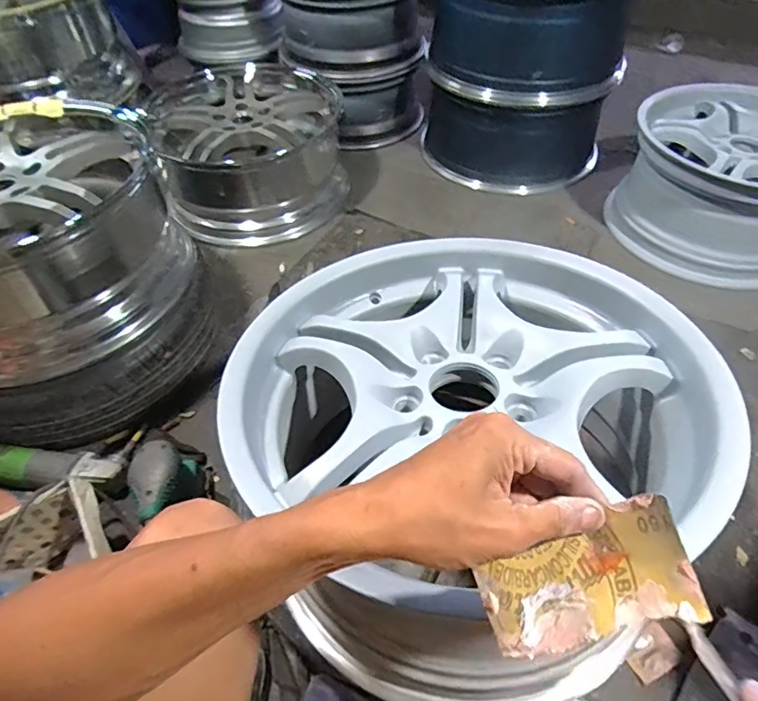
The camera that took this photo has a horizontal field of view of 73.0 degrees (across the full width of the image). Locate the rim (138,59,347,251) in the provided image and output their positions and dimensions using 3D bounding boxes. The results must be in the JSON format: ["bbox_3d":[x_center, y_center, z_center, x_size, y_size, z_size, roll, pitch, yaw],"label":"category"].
[{"bbox_3d":[-0.331,-0.506,1.338,0.482,0.288,0.435,29,57,23],"label":"rim"}]

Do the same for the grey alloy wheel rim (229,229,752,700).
[{"bbox_3d":[0.085,0.082,0.543,0.439,0.231,0.449,6,51,7],"label":"grey alloy wheel rim"}]

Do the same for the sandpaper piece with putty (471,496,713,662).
[{"bbox_3d":[0.115,0.131,0.279,0.109,0.016,0.066,-23,83,-2],"label":"sandpaper piece with putty"}]

